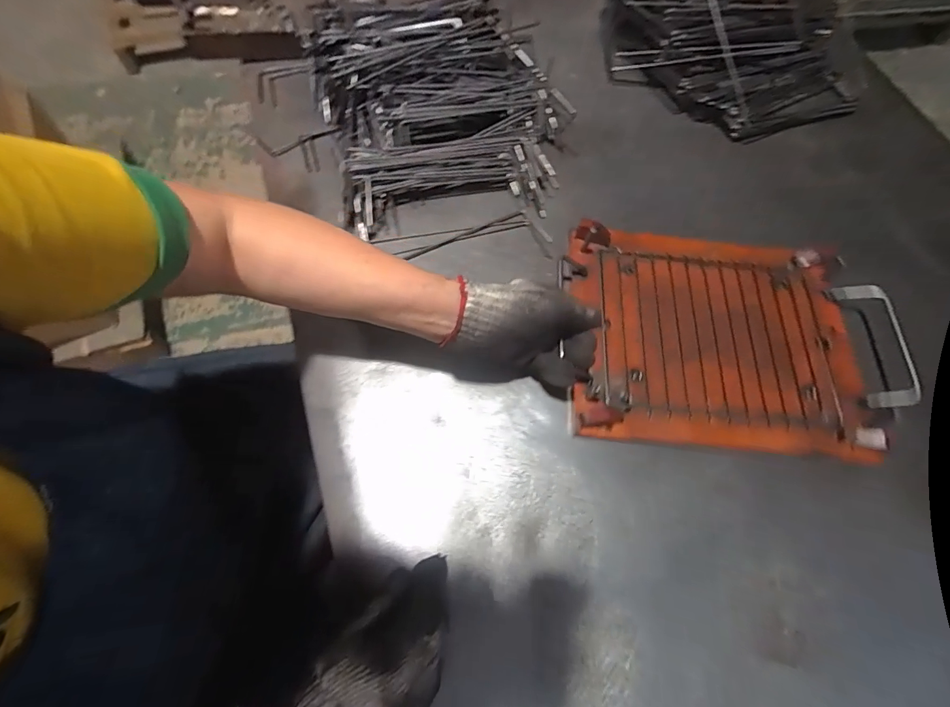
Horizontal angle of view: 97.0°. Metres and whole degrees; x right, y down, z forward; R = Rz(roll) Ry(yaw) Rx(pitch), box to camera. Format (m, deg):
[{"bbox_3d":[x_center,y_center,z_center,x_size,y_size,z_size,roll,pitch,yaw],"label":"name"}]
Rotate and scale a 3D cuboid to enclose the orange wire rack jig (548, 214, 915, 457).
[{"bbox_3d":[0.270,-0.021,0.449,0.338,0.027,0.246,6,69,0],"label":"orange wire rack jig"}]

